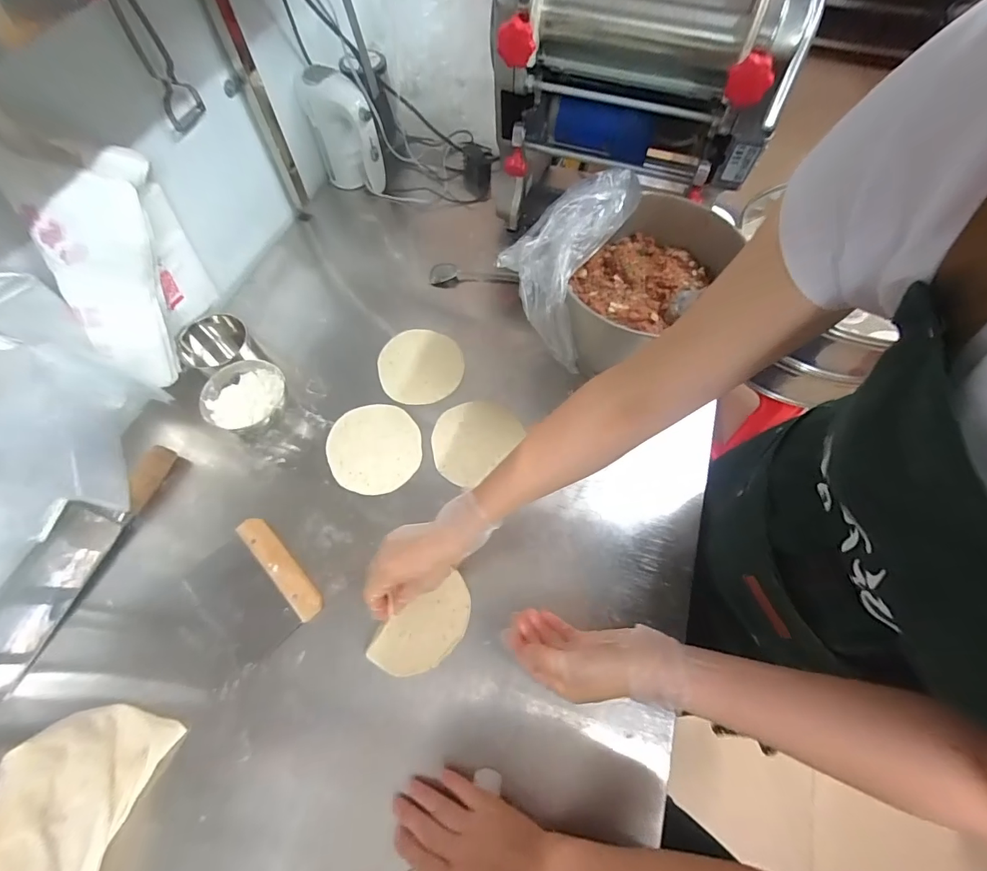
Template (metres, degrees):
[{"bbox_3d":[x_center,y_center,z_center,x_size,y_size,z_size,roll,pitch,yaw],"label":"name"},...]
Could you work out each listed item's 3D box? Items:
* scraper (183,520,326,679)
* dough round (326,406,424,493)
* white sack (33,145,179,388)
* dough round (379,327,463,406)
[{"bbox_3d":[-0.290,0.183,0.523,0.110,0.015,0.147,-38,70,-17],"label":"scraper"},{"bbox_3d":[-0.167,0.017,0.617,0.125,0.004,0.132,0,64,0],"label":"dough round"},{"bbox_3d":[-0.447,-0.184,0.520,0.049,0.268,0.108,14,32,4],"label":"white sack"},{"bbox_3d":[-0.112,-0.111,0.670,0.124,0.010,0.129,0,64,0],"label":"dough round"}]

